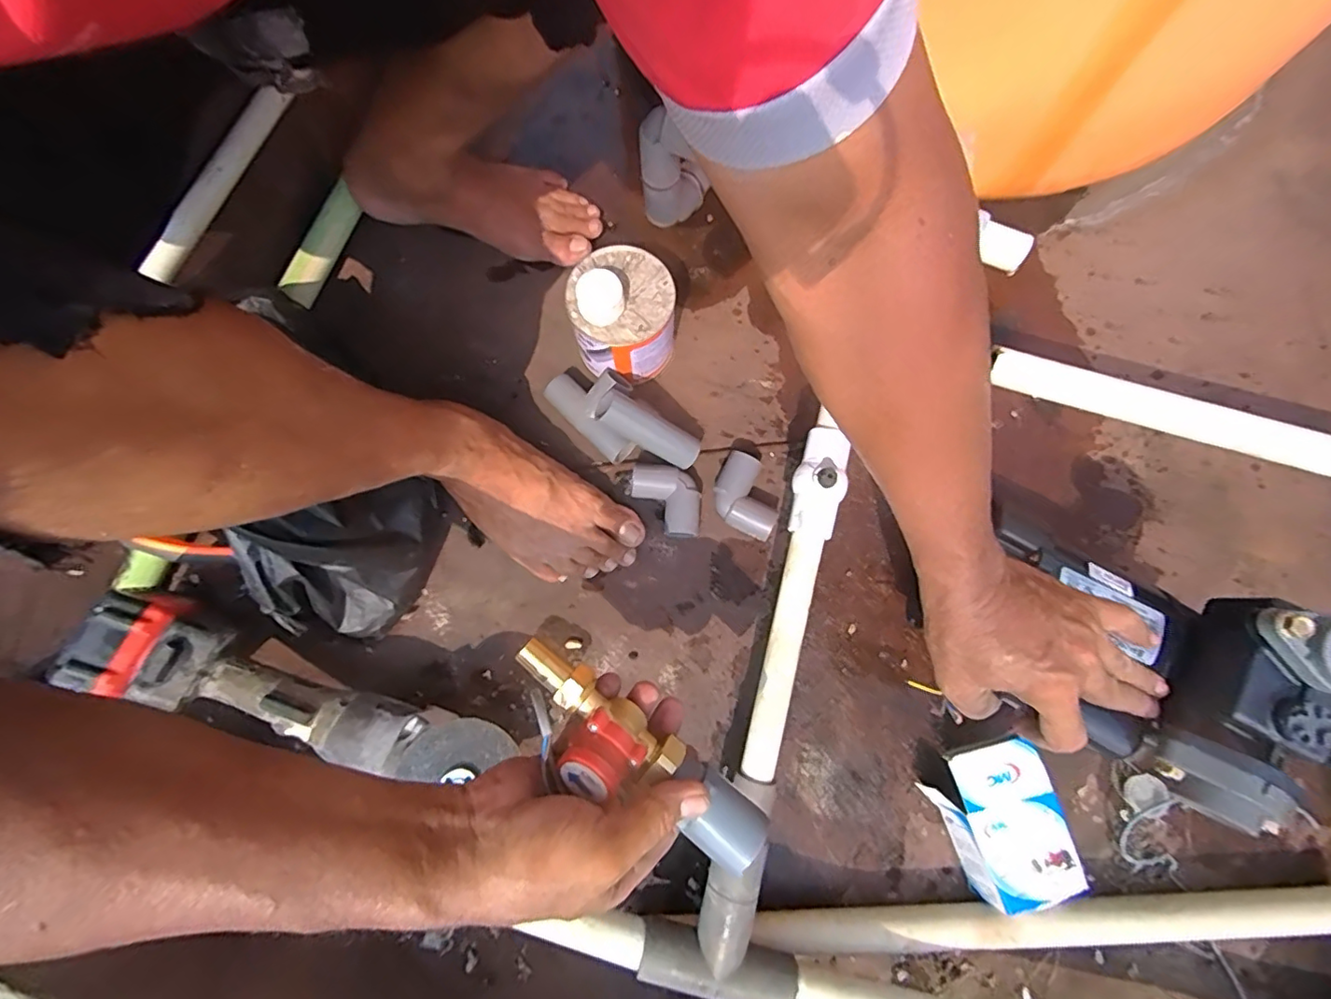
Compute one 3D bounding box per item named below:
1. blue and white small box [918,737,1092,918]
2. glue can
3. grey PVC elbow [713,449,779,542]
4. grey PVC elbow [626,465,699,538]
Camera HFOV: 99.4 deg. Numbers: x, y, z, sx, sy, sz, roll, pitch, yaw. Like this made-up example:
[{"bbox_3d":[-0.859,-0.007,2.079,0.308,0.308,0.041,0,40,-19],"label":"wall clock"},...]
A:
[{"bbox_3d":[0.284,0.270,0.483,0.092,0.052,0.128,-22,79,-4],"label":"blue and white small box"},{"bbox_3d":[-0.041,-0.178,0.545,0.096,0.111,0.099,0,79,0],"label":"glue can"},{"bbox_3d":[0.075,-0.001,0.544,0.053,0.034,0.088,-21,79,-4],"label":"grey PVC elbow"},{"bbox_3d":[0.004,-0.002,0.548,0.050,0.030,0.084,-42,82,-8],"label":"grey PVC elbow"}]

